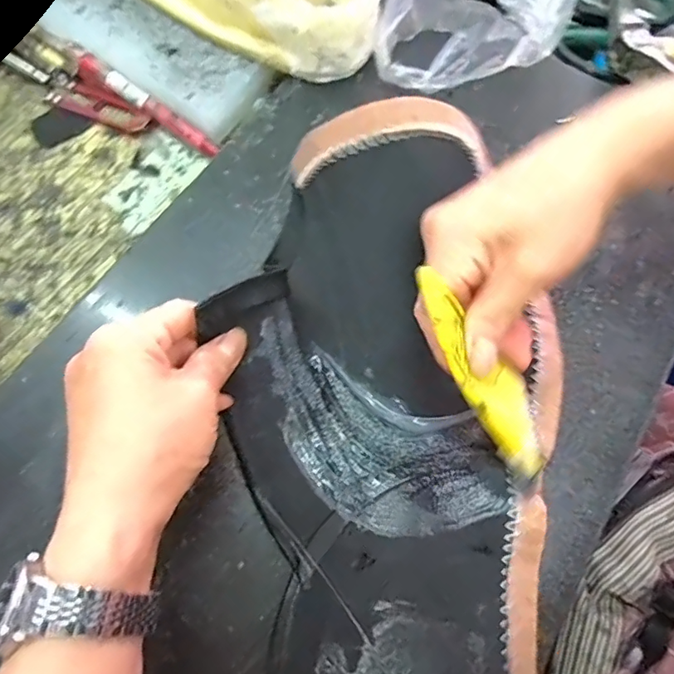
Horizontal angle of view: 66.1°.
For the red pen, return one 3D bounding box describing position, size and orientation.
[{"bbox_3d":[-0.134,-0.164,0.365,0.119,0.013,0.011,35,68,2],"label":"red pen"}]

